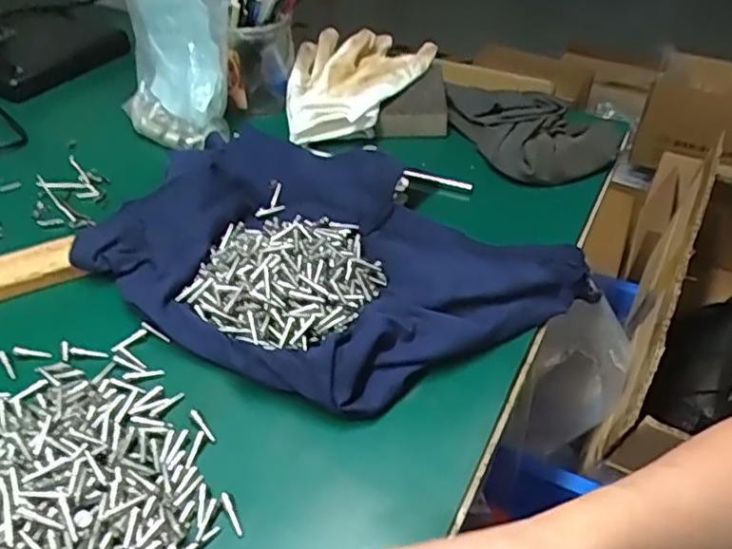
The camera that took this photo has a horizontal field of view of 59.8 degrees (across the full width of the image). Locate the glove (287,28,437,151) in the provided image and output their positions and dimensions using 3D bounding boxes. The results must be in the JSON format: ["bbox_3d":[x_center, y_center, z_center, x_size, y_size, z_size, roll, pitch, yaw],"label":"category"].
[{"bbox_3d":[-0.018,-0.202,0.648,0.124,0.038,0.192,24,48,22],"label":"glove"}]

